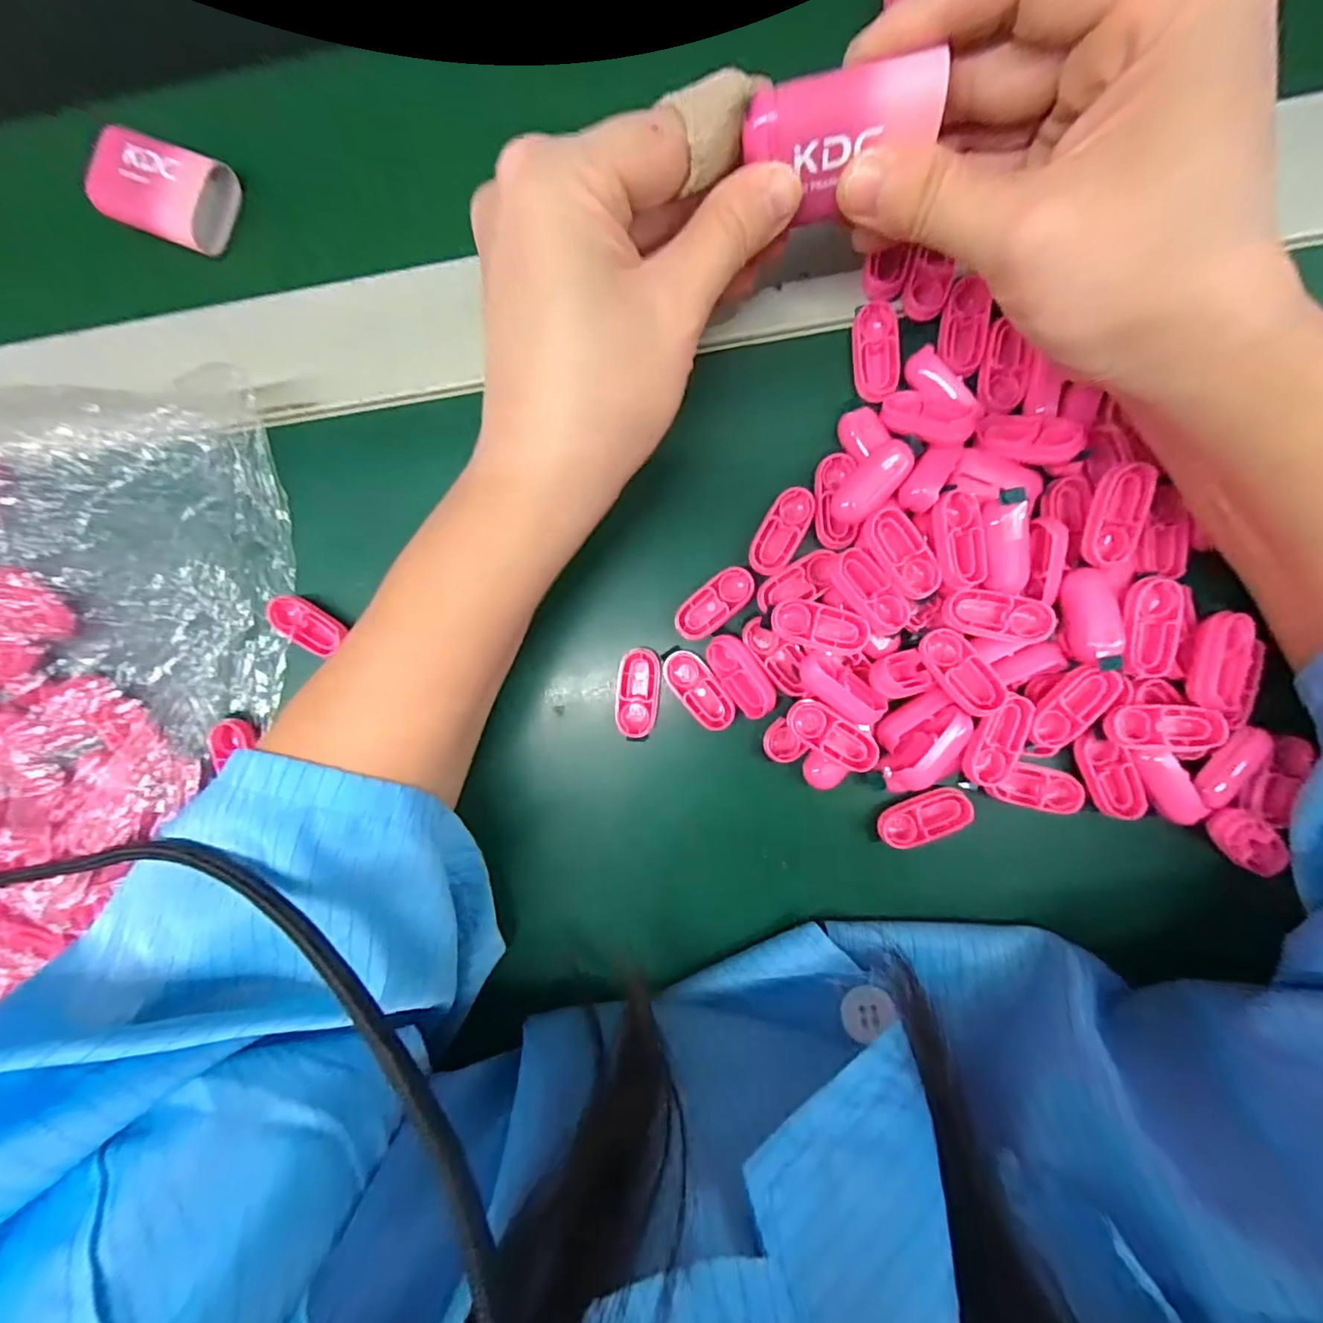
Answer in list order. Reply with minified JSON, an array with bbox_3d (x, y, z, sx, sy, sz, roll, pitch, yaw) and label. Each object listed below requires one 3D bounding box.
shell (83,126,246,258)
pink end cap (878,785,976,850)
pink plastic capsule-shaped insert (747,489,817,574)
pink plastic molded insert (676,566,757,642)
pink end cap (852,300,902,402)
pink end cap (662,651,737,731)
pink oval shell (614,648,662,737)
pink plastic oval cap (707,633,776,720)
[{"bbox_3d":[-0.203,-0.191,0.228,0.049,0.018,0.036,20,92,4],"label":"shell"},{"bbox_3d":[0.100,0.059,0.214,0.034,0.007,0.017,-22,89,4],"label":"pink end cap"},{"bbox_3d":[0.046,-0.049,0.211,0.015,0.004,0.034,28,93,3],"label":"pink plastic capsule-shaped insert"},{"bbox_3d":[0.020,-0.022,0.215,0.034,0.005,0.015,-42,88,4],"label":"pink plastic molded insert"},{"bbox_3d":[0.079,-0.114,0.206,0.016,0.005,0.034,-6,91,4],"label":"pink end cap"},{"bbox_3d":[0.015,0.011,0.219,0.015,0.011,0.034,-38,88,4],"label":"pink end cap"},{"bbox_3d":[-0.009,0.012,0.220,0.016,0.010,0.034,4,91,4],"label":"pink oval shell"},{"bbox_3d":[0.031,0.005,0.211,0.016,0.004,0.034,-34,88,4],"label":"pink plastic oval cap"}]

